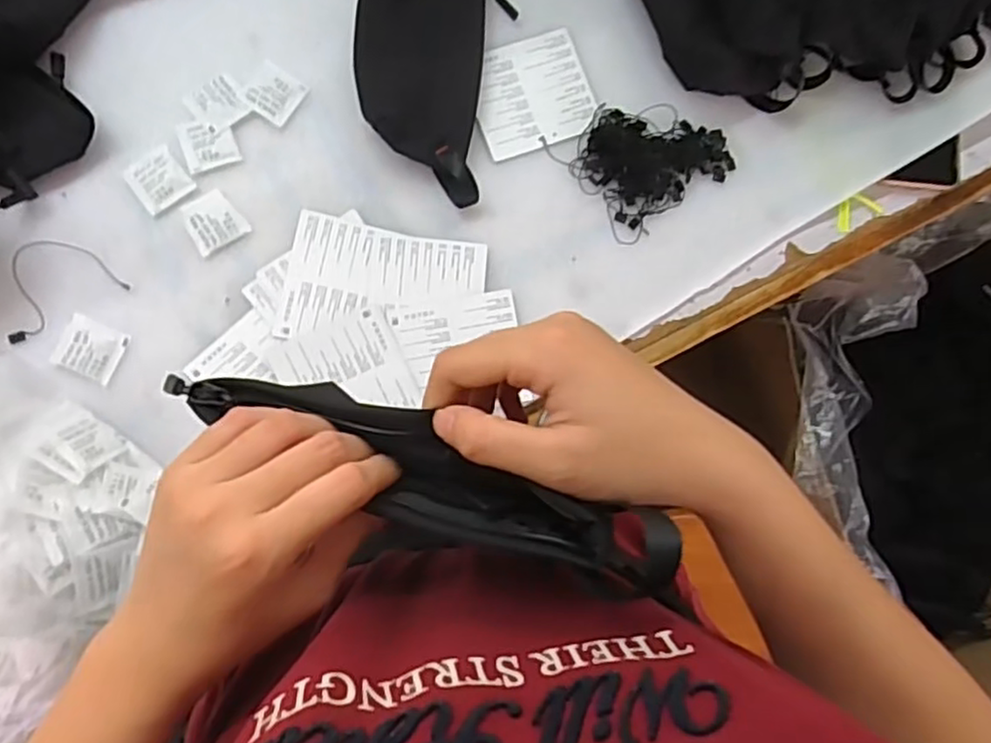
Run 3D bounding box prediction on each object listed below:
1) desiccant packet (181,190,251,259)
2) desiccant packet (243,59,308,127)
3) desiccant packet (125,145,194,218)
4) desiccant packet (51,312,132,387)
[{"bbox_3d":[-0.214,-0.115,0.525,0.040,0.005,0.042,-33,89,-8],"label":"desiccant packet"},{"bbox_3d":[-0.175,-0.220,0.545,0.041,0.004,0.042,34,82,-2],"label":"desiccant packet"},{"bbox_3d":[-0.255,-0.145,0.524,0.040,0.004,0.039,-38,89,-9],"label":"desiccant packet"},{"bbox_3d":[-0.296,-0.016,0.506,0.044,0.005,0.039,24,82,-3],"label":"desiccant packet"}]

